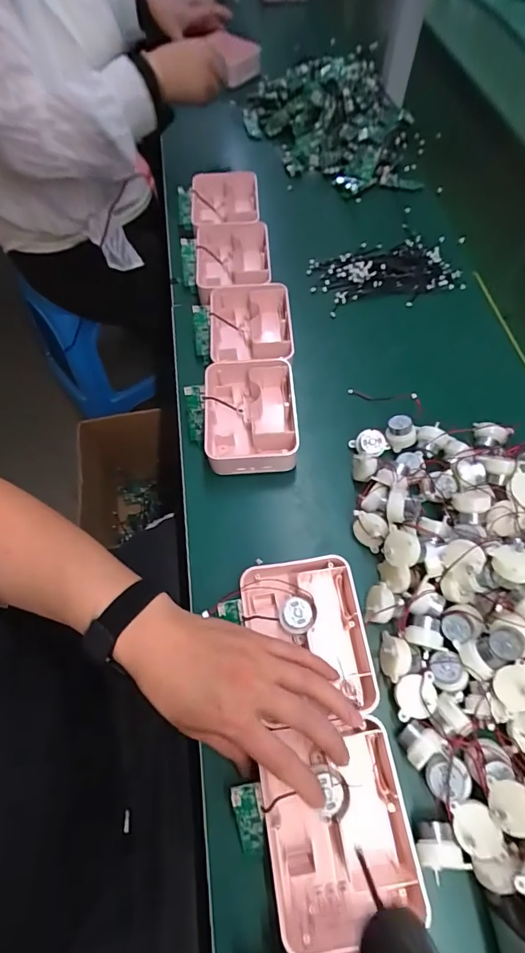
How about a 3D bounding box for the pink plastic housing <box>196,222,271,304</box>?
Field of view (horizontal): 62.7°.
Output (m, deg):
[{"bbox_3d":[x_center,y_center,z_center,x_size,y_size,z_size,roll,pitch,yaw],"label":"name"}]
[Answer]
[{"bbox_3d":[-0.040,-0.294,0.611,0.103,0.057,0.137,-2,62,-2],"label":"pink plastic housing"}]

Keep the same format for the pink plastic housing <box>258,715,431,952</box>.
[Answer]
[{"bbox_3d":[0.055,0.256,0.313,0.101,0.036,0.130,-7,63,-4],"label":"pink plastic housing"}]

